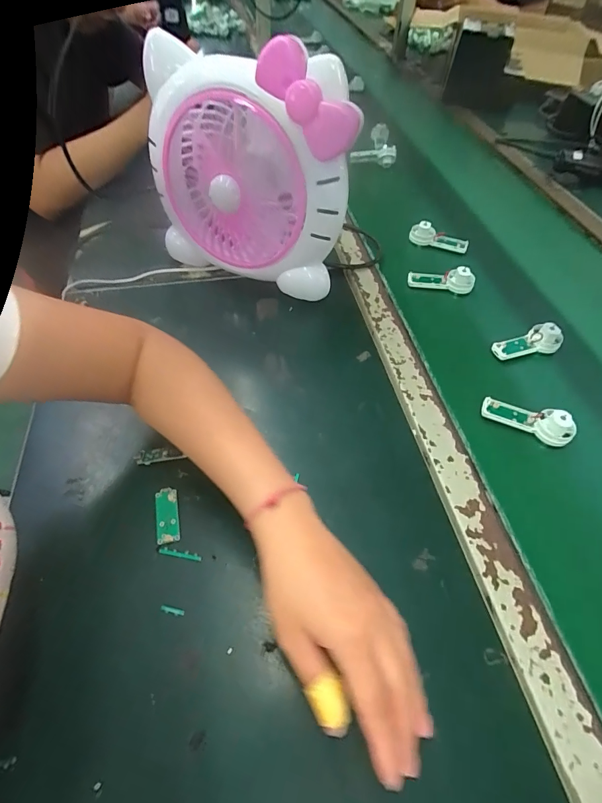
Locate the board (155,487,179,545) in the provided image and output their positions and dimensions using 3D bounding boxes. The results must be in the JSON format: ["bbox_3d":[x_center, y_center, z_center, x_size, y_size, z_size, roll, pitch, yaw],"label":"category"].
[{"bbox_3d":[-0.121,0.103,0.362,0.020,0.007,0.049,-11,53,-9],"label":"board"}]

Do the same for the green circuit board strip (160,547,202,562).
[{"bbox_3d":[-0.104,0.131,0.343,0.037,0.004,0.006,9,53,6],"label":"green circuit board strip"}]

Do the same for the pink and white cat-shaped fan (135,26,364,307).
[{"bbox_3d":[-0.064,-0.264,0.492,0.249,0.260,0.100,21,55,14],"label":"pink and white cat-shaped fan"}]

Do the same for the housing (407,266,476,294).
[{"bbox_3d":[0.206,-0.181,0.583,0.092,0.031,0.020,9,53,6],"label":"housing"}]

